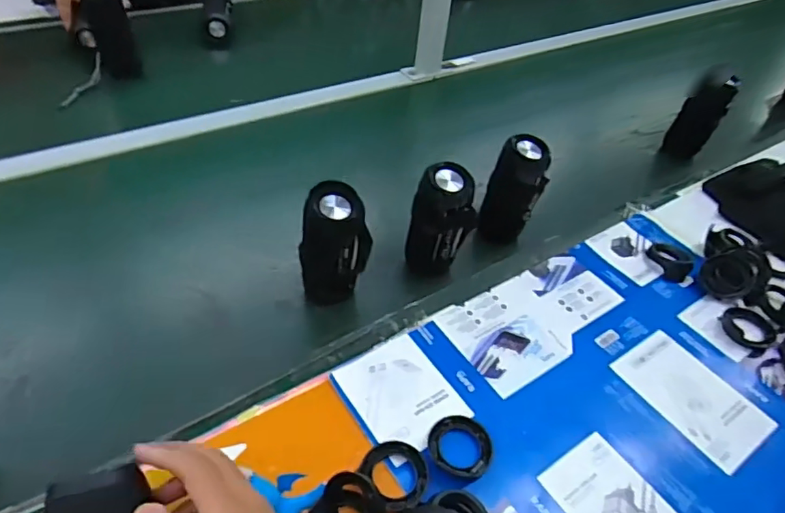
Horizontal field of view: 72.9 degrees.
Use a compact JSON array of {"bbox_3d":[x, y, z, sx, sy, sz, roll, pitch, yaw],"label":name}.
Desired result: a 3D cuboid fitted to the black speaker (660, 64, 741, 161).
[{"bbox_3d":[0.547,-0.254,0.941,0.072,0.155,0.061,28,48,19],"label":"black speaker"}]

